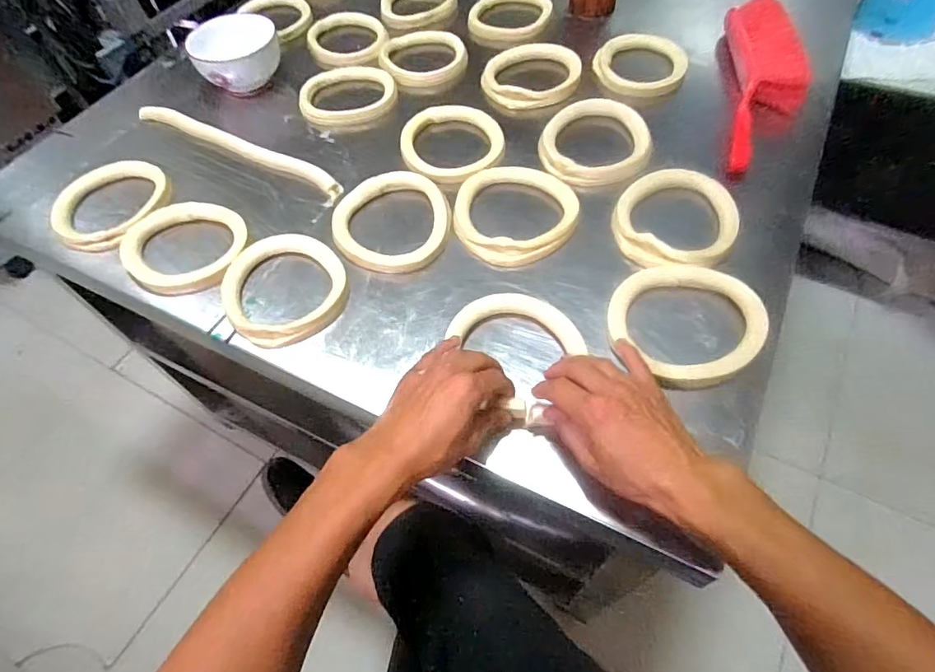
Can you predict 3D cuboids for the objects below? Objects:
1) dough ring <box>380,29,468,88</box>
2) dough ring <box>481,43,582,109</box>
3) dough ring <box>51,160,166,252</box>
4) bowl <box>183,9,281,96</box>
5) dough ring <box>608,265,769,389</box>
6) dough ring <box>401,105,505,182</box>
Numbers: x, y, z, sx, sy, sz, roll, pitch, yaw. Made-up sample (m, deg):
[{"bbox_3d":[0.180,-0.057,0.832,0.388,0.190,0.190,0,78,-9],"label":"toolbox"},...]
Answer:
[{"bbox_3d":[-0.081,-0.456,0.843,0.153,0.018,0.153,-2,57,3],"label":"dough ring"},{"bbox_3d":[0.101,-0.403,0.801,0.148,0.035,0.148,-2,57,3],"label":"dough ring"},{"bbox_3d":[-0.483,-0.180,0.688,0.153,0.016,0.153,-2,57,3],"label":"dough ring"},{"bbox_3d":[-0.378,-0.461,0.839,0.135,0.067,0.150,-28,59,-13],"label":"bowl"},{"bbox_3d":[0.220,-0.019,0.524,0.141,0.020,0.144,-2,57,3],"label":"dough ring"},{"bbox_3d":[-0.026,-0.272,0.710,0.132,0.020,0.142,-2,57,3],"label":"dough ring"}]

